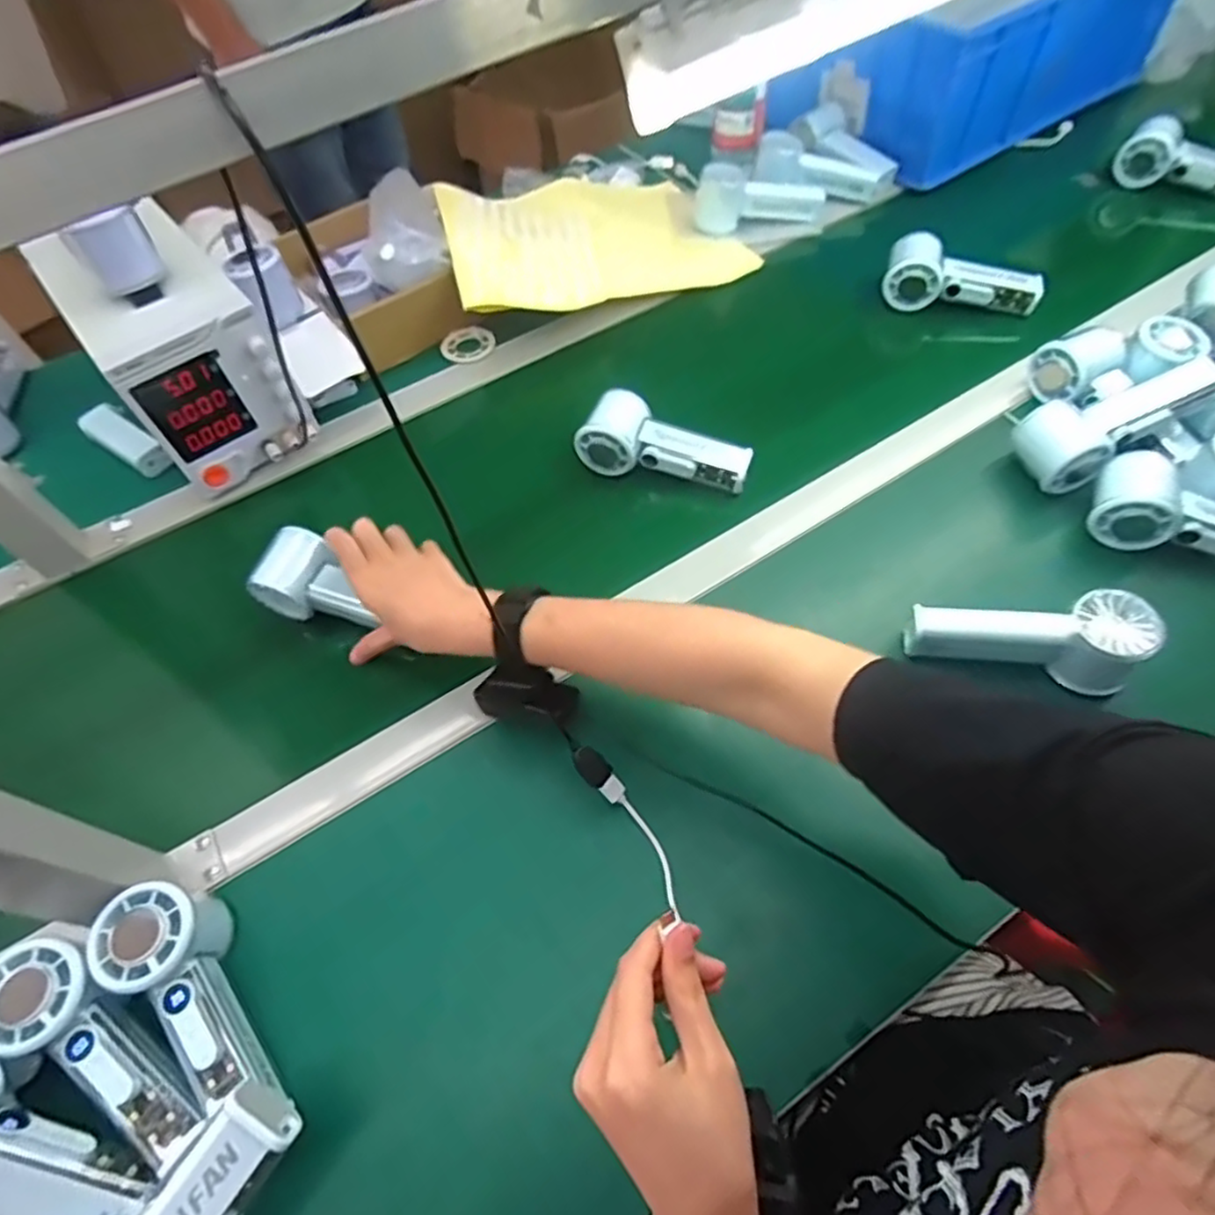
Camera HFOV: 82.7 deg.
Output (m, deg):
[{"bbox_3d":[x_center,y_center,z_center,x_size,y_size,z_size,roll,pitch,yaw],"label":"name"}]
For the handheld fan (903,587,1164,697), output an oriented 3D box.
[{"bbox_3d":[0.292,0.015,0.486,0.141,0.054,0.049,12,59,12],"label":"handheld fan"}]

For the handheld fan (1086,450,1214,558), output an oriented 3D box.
[{"bbox_3d":[0.462,-0.072,0.534,0.153,0.046,0.060,15,60,14],"label":"handheld fan"}]

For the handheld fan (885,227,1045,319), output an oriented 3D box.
[{"bbox_3d":[0.369,-0.342,0.714,0.154,0.059,0.048,19,61,16],"label":"handheld fan"}]

